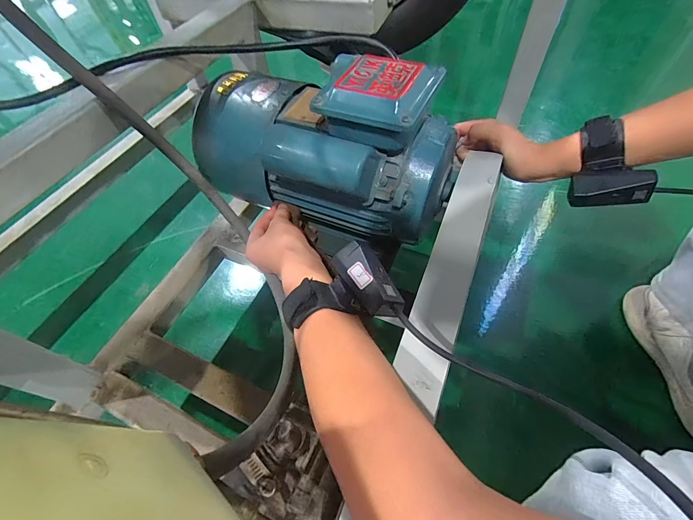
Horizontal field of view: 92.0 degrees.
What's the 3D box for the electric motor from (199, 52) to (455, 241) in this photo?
[{"bbox_3d":[-0.041,-0.144,0.392,0.310,0.142,0.130,24,60,20],"label":"electric motor"}]

